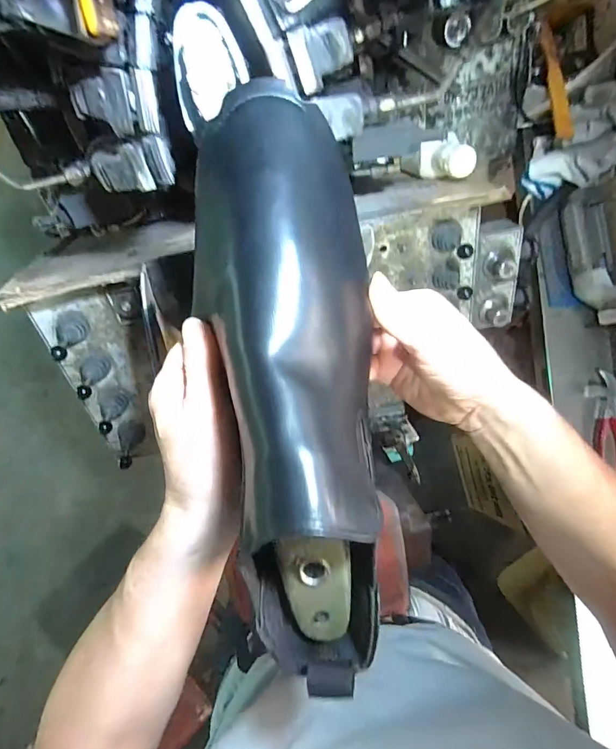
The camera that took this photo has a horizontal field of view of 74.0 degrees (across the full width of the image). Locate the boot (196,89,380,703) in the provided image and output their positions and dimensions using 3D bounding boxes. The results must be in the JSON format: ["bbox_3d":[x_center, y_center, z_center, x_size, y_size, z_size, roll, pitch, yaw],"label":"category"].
[{"bbox_3d":[-0.006,-0.004,0.220,0.087,0.084,0.296,-7,80,5],"label":"boot"}]

